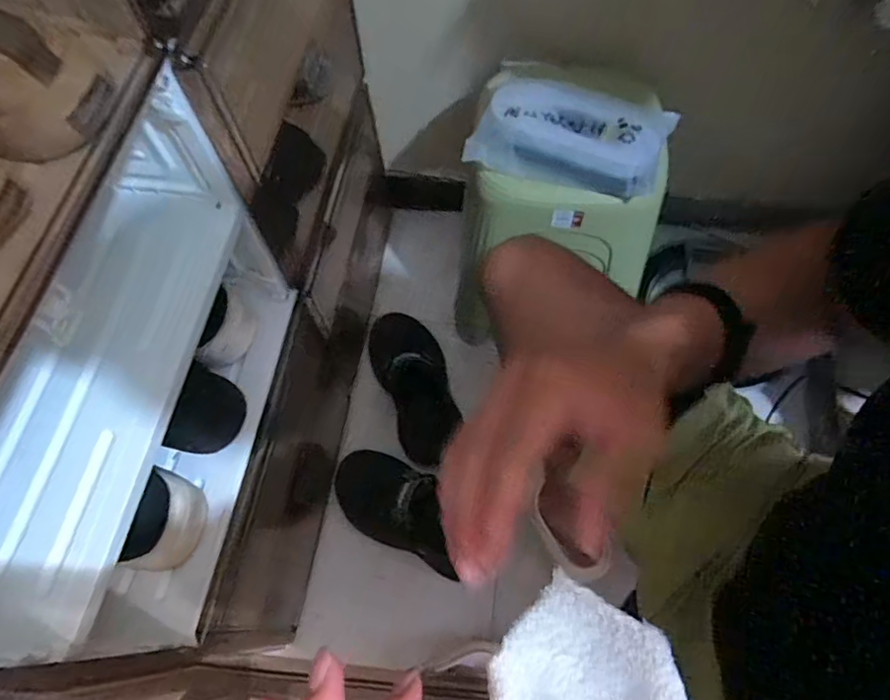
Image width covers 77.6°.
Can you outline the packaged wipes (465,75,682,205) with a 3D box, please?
[{"bbox_3d":[0.166,-0.286,0.728,0.239,0.044,0.143,17,66,10],"label":"packaged wipes"}]

